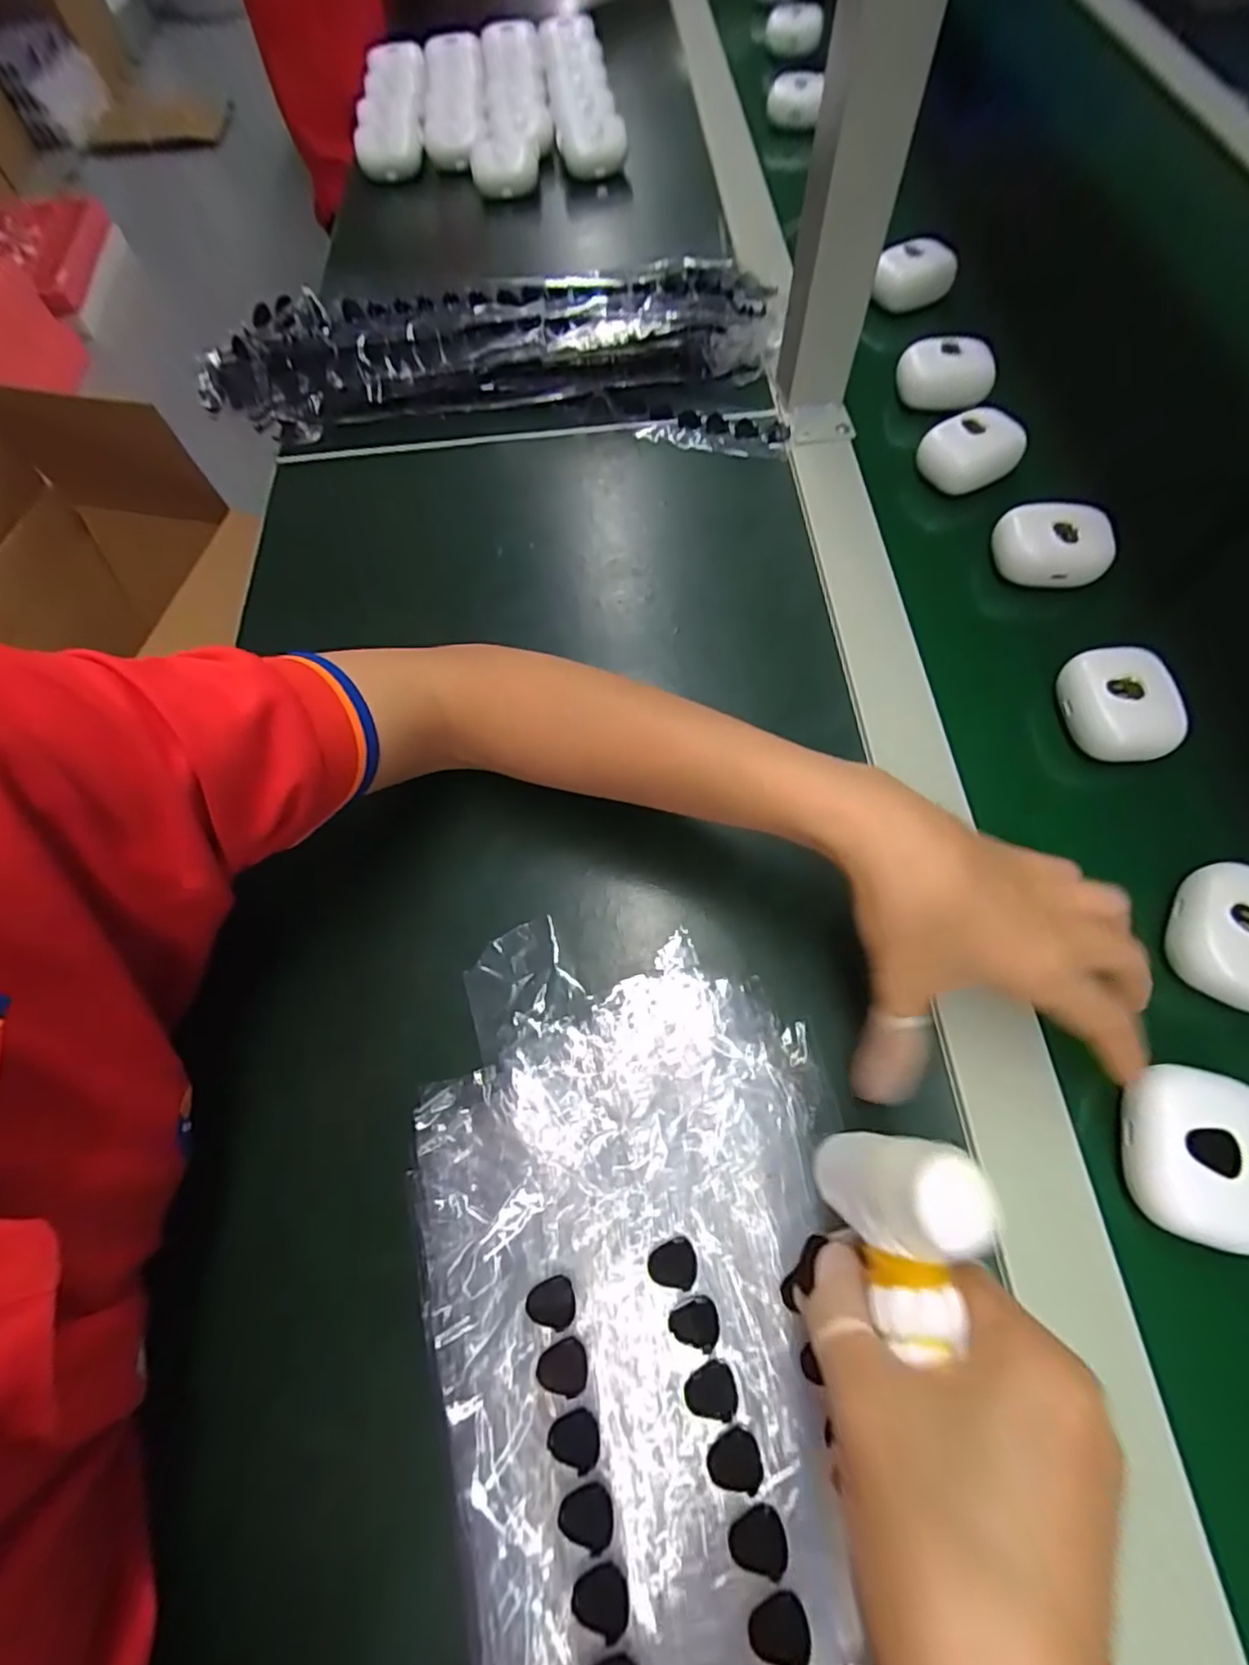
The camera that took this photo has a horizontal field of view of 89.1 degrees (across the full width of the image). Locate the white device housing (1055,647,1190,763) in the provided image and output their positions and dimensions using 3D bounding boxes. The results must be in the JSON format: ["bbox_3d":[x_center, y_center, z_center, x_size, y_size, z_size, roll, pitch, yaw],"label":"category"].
[{"bbox_3d":[0.246,-0.064,0.316,0.044,0.023,0.053,1,66,2],"label":"white device housing"}]

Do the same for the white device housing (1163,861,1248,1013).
[{"bbox_3d":[0.259,0.042,0.265,0.045,0.021,0.053,30,70,14],"label":"white device housing"}]

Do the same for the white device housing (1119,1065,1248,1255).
[{"bbox_3d":[0.211,0.117,0.232,0.043,0.017,0.058,11,66,8],"label":"white device housing"}]

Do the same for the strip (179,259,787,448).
[{"bbox_3d":[-0.089,-0.331,0.431,0.380,0.028,0.076,-7,109,-2],"label":"strip"}]

